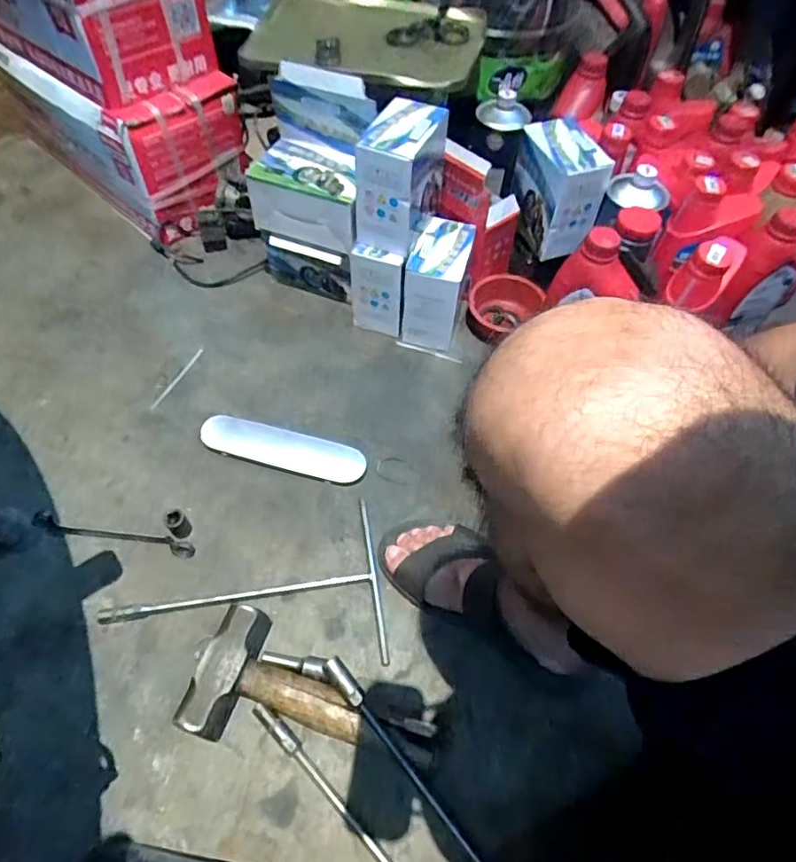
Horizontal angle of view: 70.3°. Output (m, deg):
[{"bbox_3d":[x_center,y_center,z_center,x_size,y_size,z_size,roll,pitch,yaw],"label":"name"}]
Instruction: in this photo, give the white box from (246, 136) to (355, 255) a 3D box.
[{"bbox_3d":[-0.116,-0.338,0.805,0.169,0.085,0.104,20,58,12],"label":"white box"}]

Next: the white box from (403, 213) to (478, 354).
[{"bbox_3d":[0.059,-0.214,0.833,0.077,0.136,0.124,14,57,8],"label":"white box"}]

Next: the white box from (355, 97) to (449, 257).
[{"bbox_3d":[0.003,-0.334,0.740,0.085,0.139,0.132,16,58,9],"label":"white box"}]

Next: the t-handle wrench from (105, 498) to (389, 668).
[{"bbox_3d":[-0.174,0.183,0.636,0.305,0.009,0.181,-7,57,-6],"label":"t-handle wrench"}]

